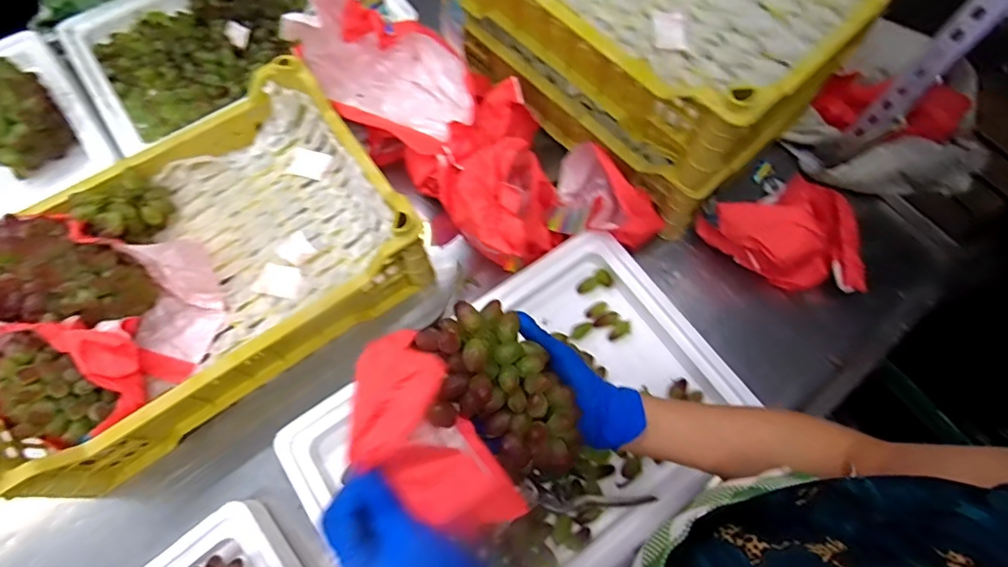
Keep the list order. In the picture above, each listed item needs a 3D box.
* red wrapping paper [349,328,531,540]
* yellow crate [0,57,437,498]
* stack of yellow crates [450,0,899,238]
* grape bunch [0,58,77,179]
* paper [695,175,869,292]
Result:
[{"bbox_3d":[-0.059,0.106,0.349,0.073,0.094,0.157,-29,71,-12],"label":"red wrapping paper"},{"bbox_3d":[-0.348,-0.030,0.548,0.437,0.113,0.296,-34,72,-14],"label":"yellow crate"},{"bbox_3d":[0.152,-0.341,0.602,0.318,0.227,0.461,-40,73,-16],"label":"stack of yellow crates"},{"bbox_3d":[-0.647,-0.230,0.644,0.084,0.085,0.166,-36,72,-15],"label":"grape bunch"},{"bbox_3d":[0.346,-0.050,0.595,0.167,0.094,0.136,-12,68,-6],"label":"paper"}]

